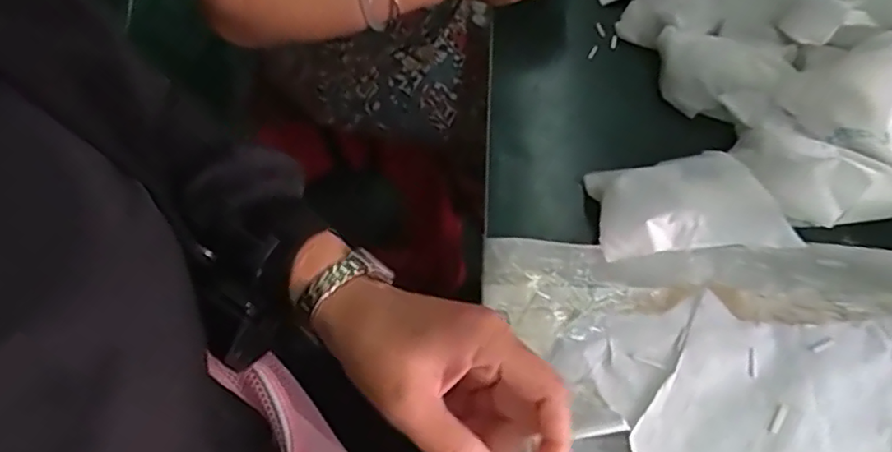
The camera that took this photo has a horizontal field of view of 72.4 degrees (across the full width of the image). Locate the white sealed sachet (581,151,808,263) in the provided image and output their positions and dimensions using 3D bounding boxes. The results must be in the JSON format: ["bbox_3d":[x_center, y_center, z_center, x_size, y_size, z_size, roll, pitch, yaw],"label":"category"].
[{"bbox_3d":[0.171,-0.016,0.437,0.127,0.038,0.083,-4,55,-2],"label":"white sealed sachet"}]

